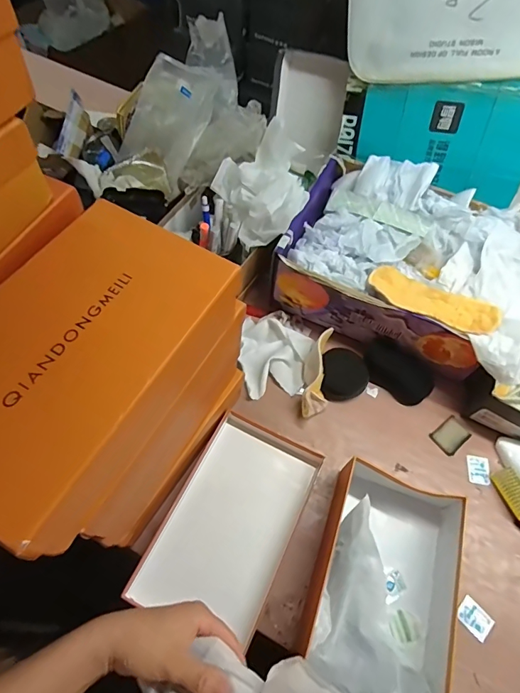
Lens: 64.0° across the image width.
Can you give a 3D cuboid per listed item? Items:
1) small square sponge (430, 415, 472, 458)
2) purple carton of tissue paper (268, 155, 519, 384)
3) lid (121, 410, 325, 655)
[{"bbox_3d":[0.325,0.153,0.708,0.059,0.005,0.047,-32,68,-20],"label":"small square sponge"},{"bbox_3d":[0.273,-0.153,0.761,0.433,0.168,0.336,25,62,10],"label":"purple carton of tissue paper"},{"bbox_3d":[-0.038,0.252,0.612,0.175,0.025,0.281,25,62,9],"label":"lid"}]

